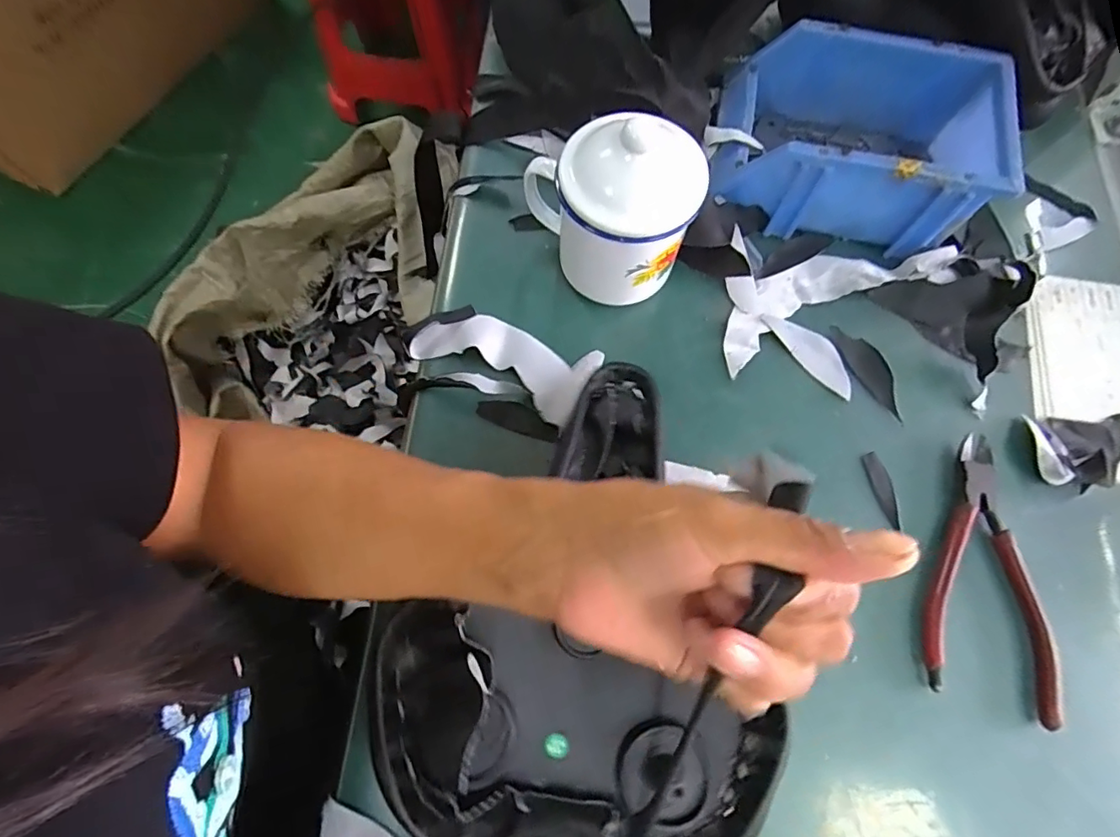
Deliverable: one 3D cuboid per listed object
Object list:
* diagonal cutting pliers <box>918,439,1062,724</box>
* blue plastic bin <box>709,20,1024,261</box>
[{"bbox_3d":[0.251,0.086,0.319,0.067,0.009,0.152,15,71,4],"label":"diagonal cutting pliers"},{"bbox_3d":[0.203,-0.196,0.382,0.169,0.073,0.124,13,71,3],"label":"blue plastic bin"}]

